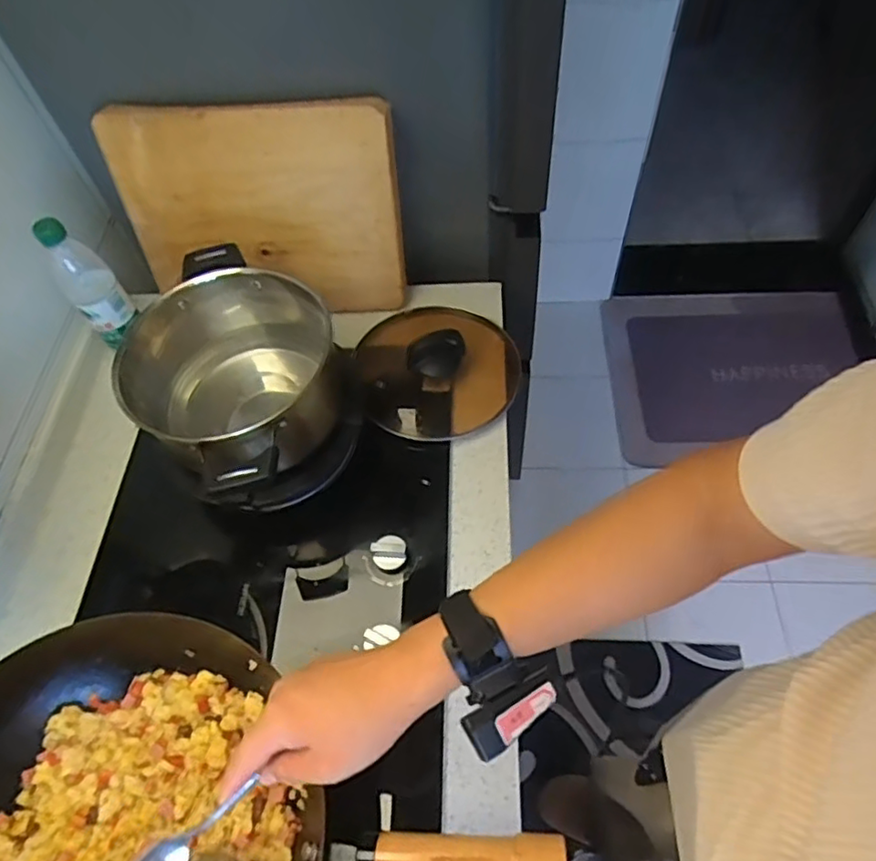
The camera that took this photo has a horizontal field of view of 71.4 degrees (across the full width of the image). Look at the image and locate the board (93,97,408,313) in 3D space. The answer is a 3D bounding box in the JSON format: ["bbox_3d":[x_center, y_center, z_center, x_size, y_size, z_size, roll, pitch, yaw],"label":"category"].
[{"bbox_3d":[-0.229,-0.283,0.815,0.354,0.285,0.021,-3,49,0],"label":"board"}]

